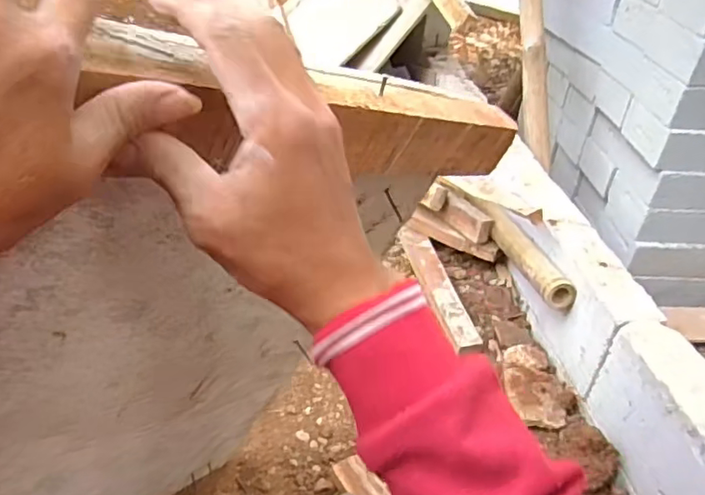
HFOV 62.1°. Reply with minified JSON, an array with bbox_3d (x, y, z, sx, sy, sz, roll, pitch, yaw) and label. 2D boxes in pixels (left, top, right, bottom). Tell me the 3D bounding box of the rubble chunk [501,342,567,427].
[{"bbox_3d":[0.355,0.258,1.152,0.098,0.032,0.210,6,35,1],"label":"rubble chunk"}]

